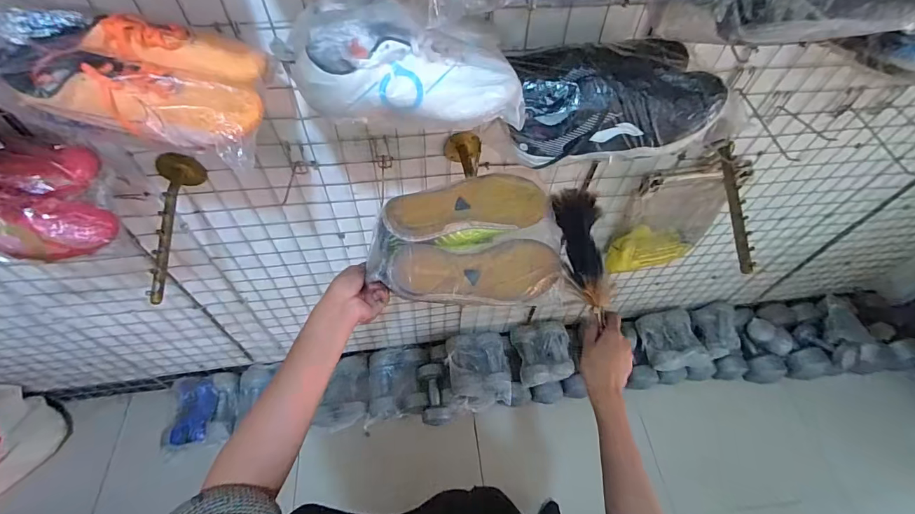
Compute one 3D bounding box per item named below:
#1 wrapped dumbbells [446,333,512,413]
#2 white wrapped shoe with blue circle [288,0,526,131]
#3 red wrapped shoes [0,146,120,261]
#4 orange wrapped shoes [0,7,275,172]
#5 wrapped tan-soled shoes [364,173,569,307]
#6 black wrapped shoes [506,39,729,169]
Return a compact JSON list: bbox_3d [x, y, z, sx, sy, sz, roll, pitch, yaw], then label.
[{"bbox_3d":[0.074,0.403,1.433,0.200,0.151,0.225,-6,57,-7],"label":"wrapped dumbbells"},{"bbox_3d":[-0.054,-0.223,0.465,0.257,0.095,0.120,-1,56,-3],"label":"white wrapped shoe with blue circle"},{"bbox_3d":[-0.617,-0.073,0.553,0.235,0.105,0.115,-6,57,-7],"label":"red wrapped shoes"},{"bbox_3d":[-0.353,-0.214,0.455,0.265,0.101,0.160,7,56,2],"label":"orange wrapped shoes"},{"bbox_3d":[0.019,-0.032,0.595,0.278,0.086,0.183,-7,57,-7],"label":"wrapped tan-soled shoes"},{"bbox_3d":[0.198,-0.211,0.555,0.245,0.104,0.148,-3,57,-5],"label":"black wrapped shoes"}]

